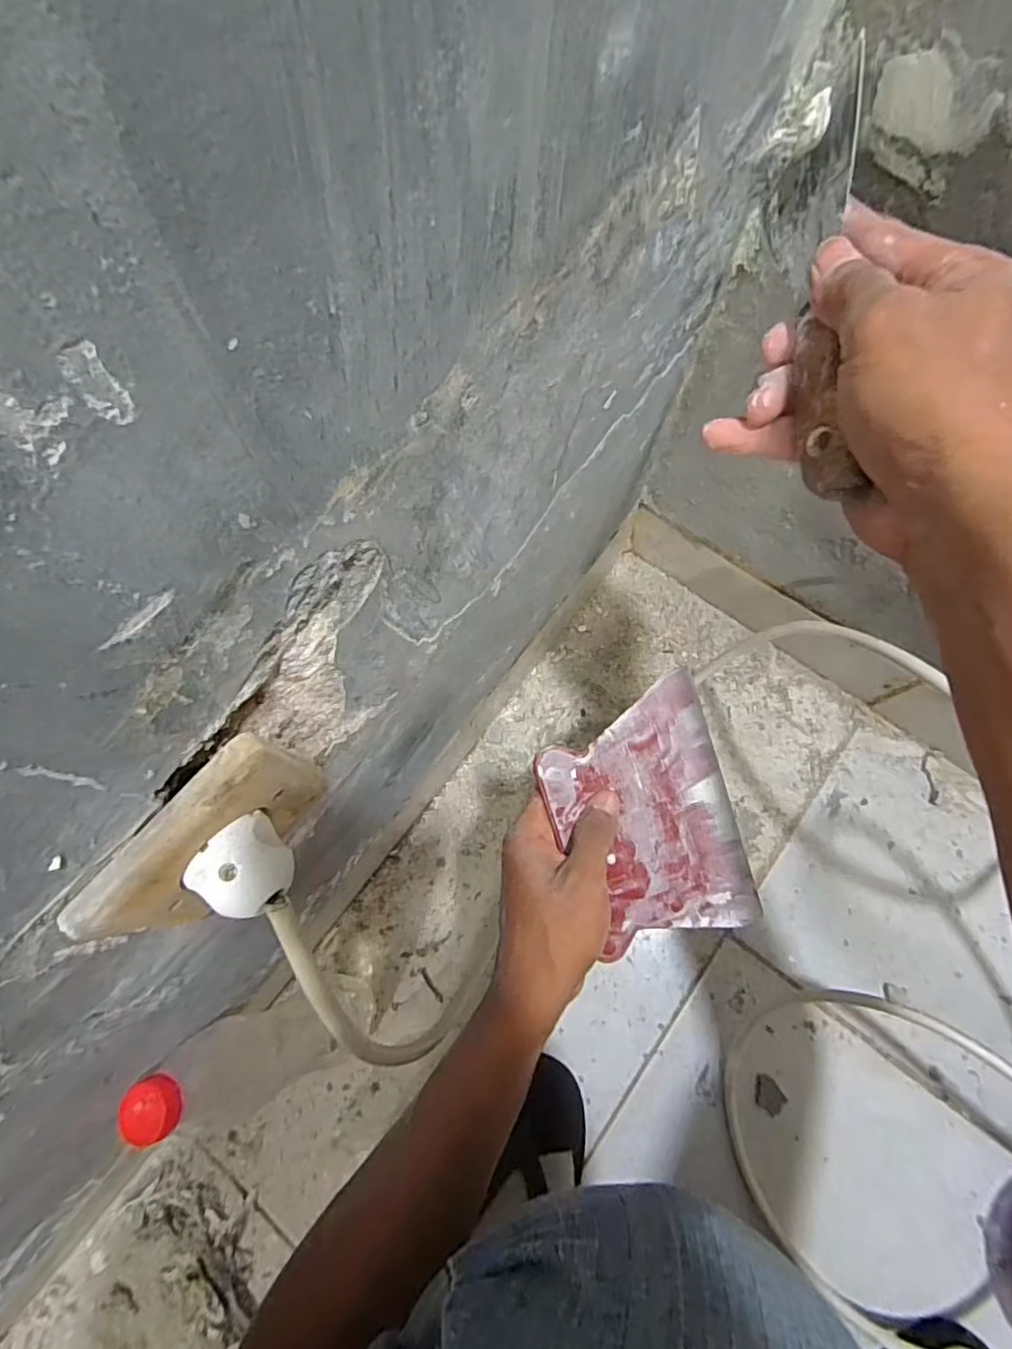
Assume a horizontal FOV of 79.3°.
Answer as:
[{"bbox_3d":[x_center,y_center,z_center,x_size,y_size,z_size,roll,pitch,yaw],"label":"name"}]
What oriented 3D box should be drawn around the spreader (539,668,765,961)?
[{"bbox_3d":[0.093,0.096,0.390,0.121,0.004,0.161,-18,92,-16],"label":"spreader"}]

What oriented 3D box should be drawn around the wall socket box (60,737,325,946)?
[{"bbox_3d":[-0.105,0.061,0.224,0.015,0.069,0.077,38,77,13],"label":"wall socket box"}]

